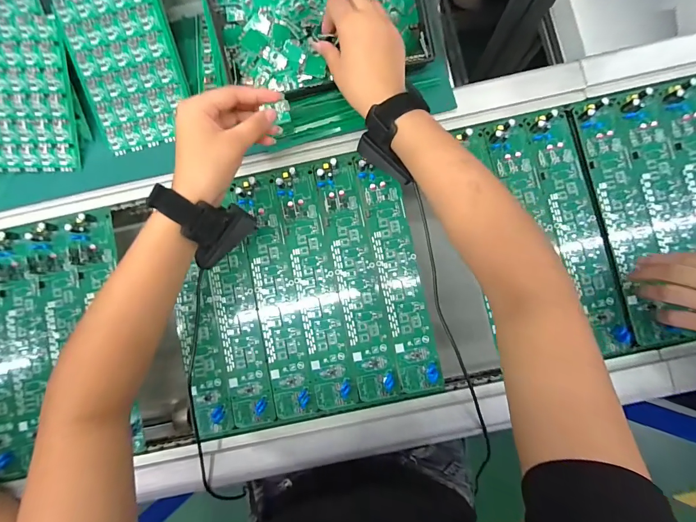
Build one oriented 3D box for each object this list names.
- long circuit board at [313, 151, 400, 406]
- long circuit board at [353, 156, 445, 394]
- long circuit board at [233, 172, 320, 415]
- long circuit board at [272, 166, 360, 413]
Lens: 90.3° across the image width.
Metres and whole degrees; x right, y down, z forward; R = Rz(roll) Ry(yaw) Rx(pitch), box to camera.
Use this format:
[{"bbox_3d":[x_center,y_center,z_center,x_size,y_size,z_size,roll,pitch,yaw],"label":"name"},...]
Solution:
[{"bbox_3d":[0.010,0.019,0.393,0.047,0.014,0.271,-11,85,2],"label":"long circuit board"},{"bbox_3d":[0.056,0.015,0.390,0.051,0.017,0.259,-11,85,2],"label":"long circuit board"},{"bbox_3d":[-0.084,0.040,0.395,0.051,0.012,0.268,-10,85,2],"label":"long circuit board"},{"bbox_3d":[-0.037,0.028,0.395,0.048,0.013,0.274,-12,85,2],"label":"long circuit board"}]

